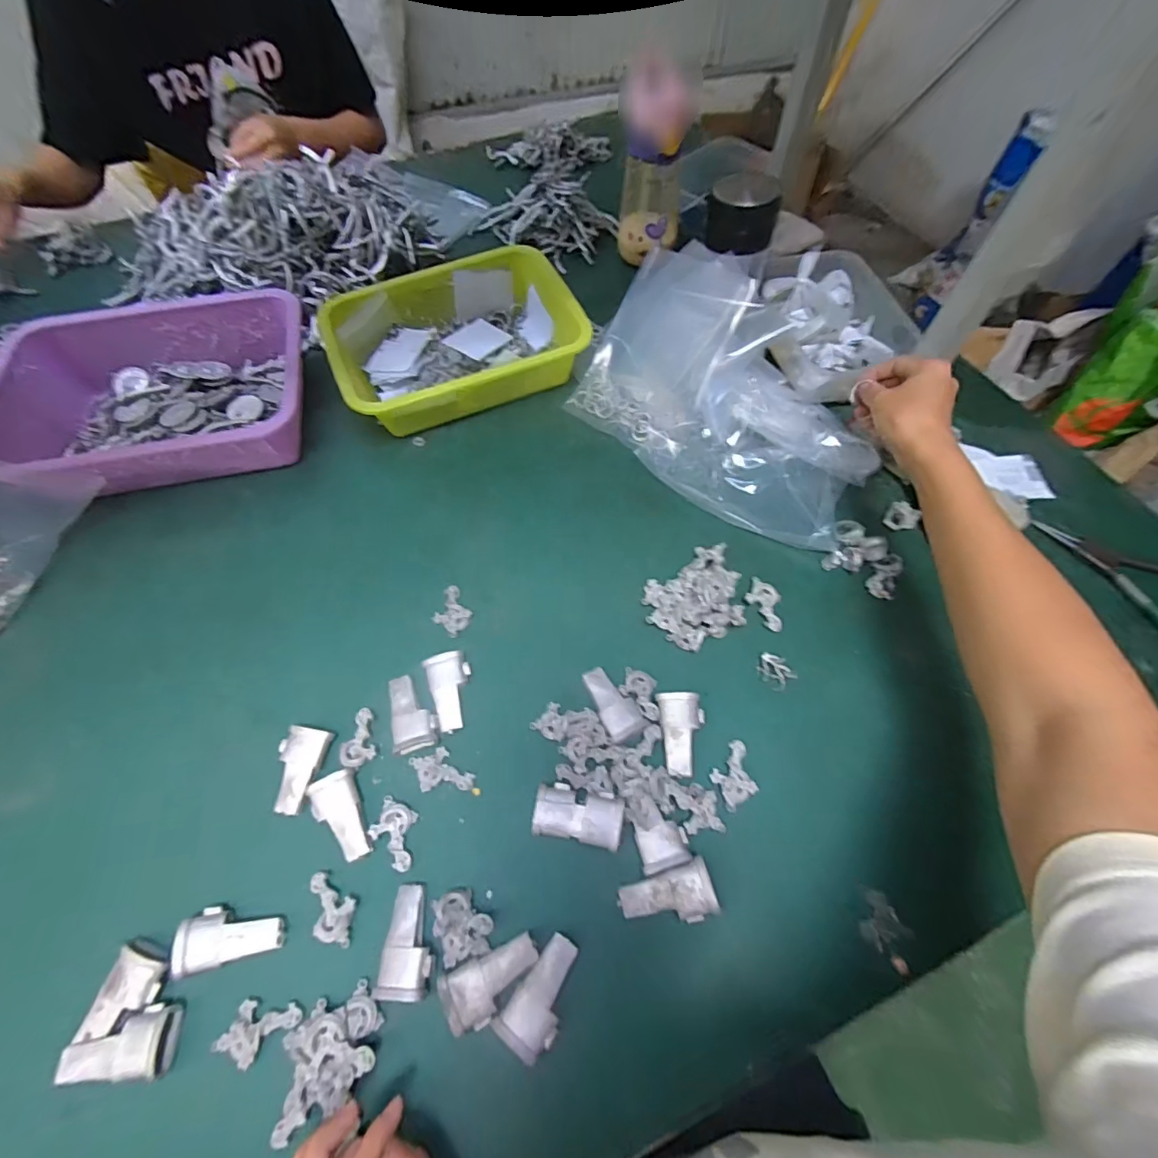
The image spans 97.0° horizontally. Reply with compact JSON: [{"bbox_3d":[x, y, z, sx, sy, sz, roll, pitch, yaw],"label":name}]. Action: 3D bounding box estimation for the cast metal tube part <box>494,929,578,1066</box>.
[{"bbox_3d":[-0.021,0.270,0.331,0.033,0.018,0.064,37,70,16],"label":"cast metal tube part"}]

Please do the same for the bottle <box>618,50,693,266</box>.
[{"bbox_3d":[0.093,-0.498,0.641,0.076,0.210,0.068,11,63,5],"label":"bottle"}]

